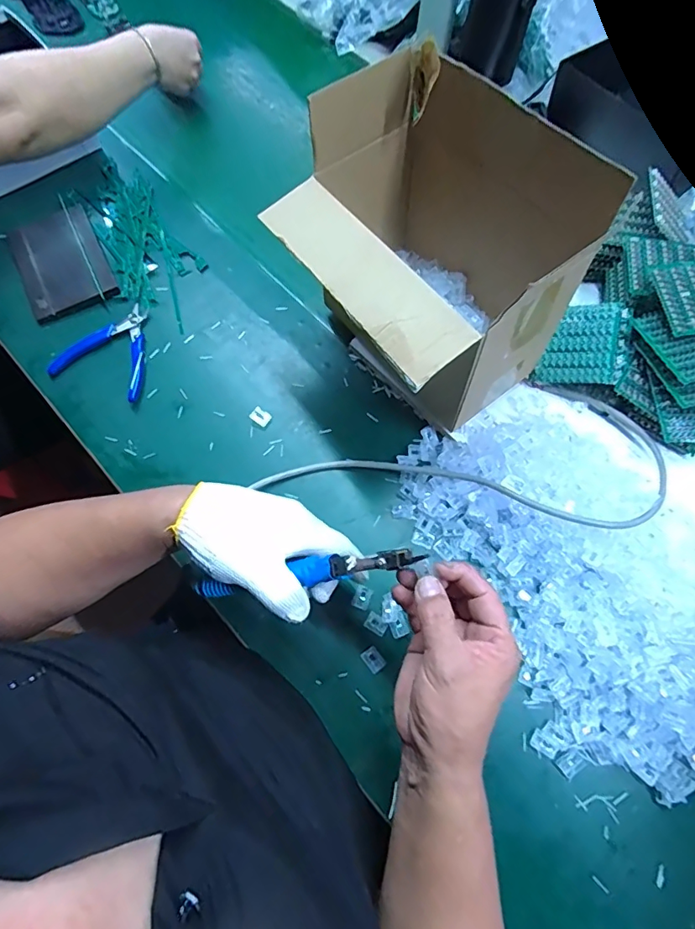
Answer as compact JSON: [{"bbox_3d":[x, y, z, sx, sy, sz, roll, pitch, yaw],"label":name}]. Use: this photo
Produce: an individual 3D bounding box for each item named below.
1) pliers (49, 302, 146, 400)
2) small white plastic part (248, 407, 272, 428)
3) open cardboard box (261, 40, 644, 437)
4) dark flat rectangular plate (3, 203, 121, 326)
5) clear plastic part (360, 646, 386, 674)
[{"bbox_3d":[-0.267,-0.135,0.553,0.103,0.013,0.110,16,69,4],"label":"pliers"},{"bbox_3d":[-0.096,-0.053,0.535,0.021,0.008,0.017,32,71,10],"label":"small white plastic part"},{"bbox_3d":[0.062,-0.176,0.470,0.199,0.233,0.241,-35,74,-14],"label":"open cardboard box"},{"bbox_3d":[-0.346,-0.242,0.583,0.099,0.017,0.139,-26,72,-11],"label":"dark flat rectangular plate"},{"bbox_3d":[0.024,0.183,0.456,0.016,0.004,0.021,-35,74,-14],"label":"clear plastic part"}]

